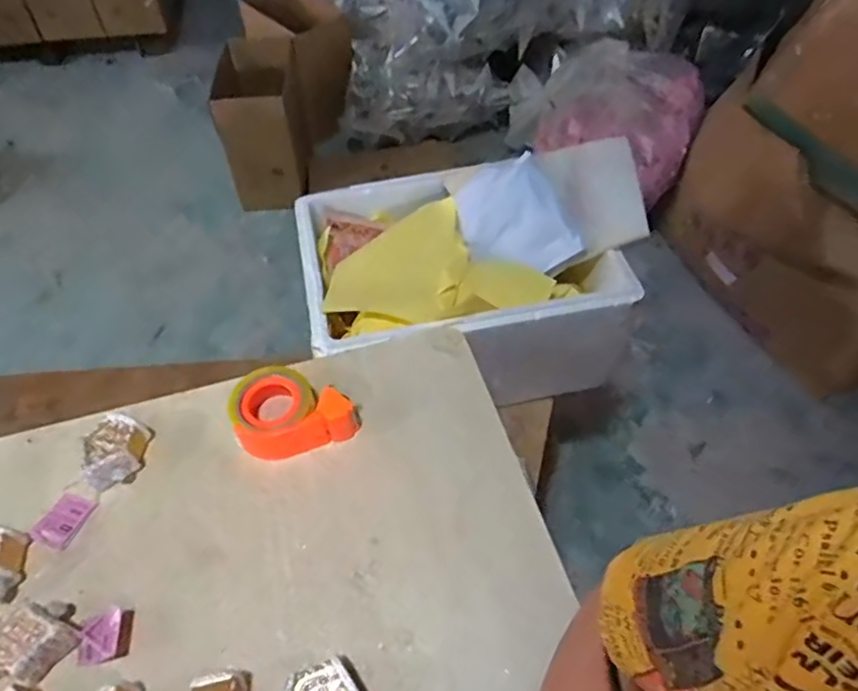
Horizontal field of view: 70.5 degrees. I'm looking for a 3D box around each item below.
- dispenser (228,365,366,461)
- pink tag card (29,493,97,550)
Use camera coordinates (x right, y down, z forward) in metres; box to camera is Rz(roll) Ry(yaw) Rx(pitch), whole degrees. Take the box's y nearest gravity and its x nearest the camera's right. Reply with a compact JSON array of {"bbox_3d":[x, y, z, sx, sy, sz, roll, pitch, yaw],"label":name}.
[{"bbox_3d":[-0.170,0.090,0.750,0.149,0.055,0.116,18,56,13],"label":"dispenser"},{"bbox_3d":[-0.425,0.203,0.709,0.045,0.008,0.060,21,57,5],"label":"pink tag card"}]

